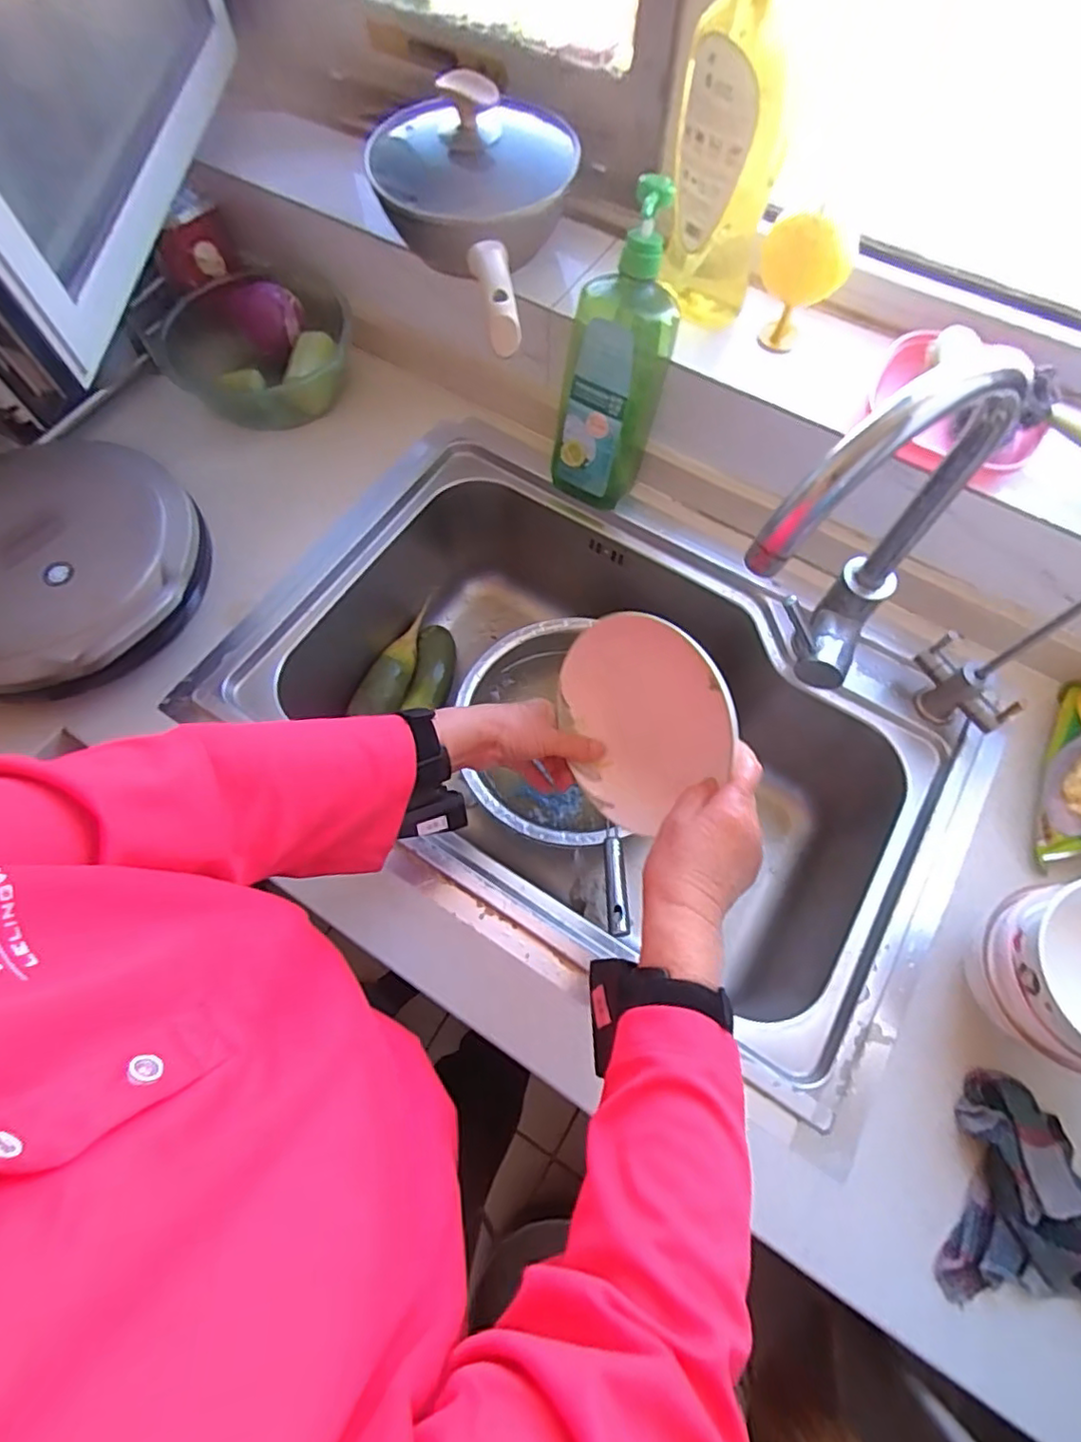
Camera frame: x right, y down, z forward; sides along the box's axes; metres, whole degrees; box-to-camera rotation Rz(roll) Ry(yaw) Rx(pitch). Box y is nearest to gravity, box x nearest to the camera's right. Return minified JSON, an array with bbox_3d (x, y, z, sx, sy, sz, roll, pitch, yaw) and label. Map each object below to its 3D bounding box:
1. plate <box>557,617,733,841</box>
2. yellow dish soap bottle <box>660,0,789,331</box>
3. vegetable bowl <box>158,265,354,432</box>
[{"bbox_3d":[0.074,-0.004,0.489,0.026,0.162,0.145,-25,70,-43],"label":"plate"},{"bbox_3d":[0.161,-0.491,0.532,0.095,0.260,0.073,23,69,9],"label":"yellow dish soap bottle"},{"bbox_3d":[-0.355,-0.463,0.773,0.242,0.088,0.211,-10,67,-4],"label":"vegetable bowl"}]

